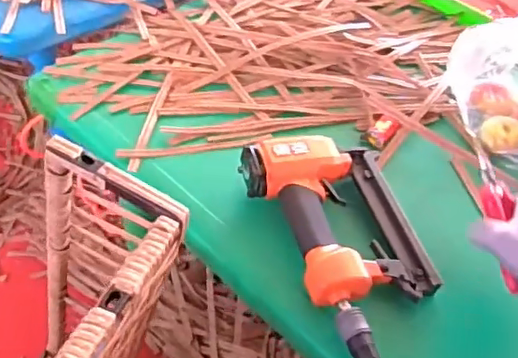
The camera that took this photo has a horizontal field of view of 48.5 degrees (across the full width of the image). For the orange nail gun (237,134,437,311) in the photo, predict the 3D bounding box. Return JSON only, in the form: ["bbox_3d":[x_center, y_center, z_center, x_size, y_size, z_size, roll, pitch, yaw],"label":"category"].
[{"bbox_3d":[0.083,0.036,0.615,0.165,0.053,0.200,-9,50,-12],"label":"orange nail gun"}]

